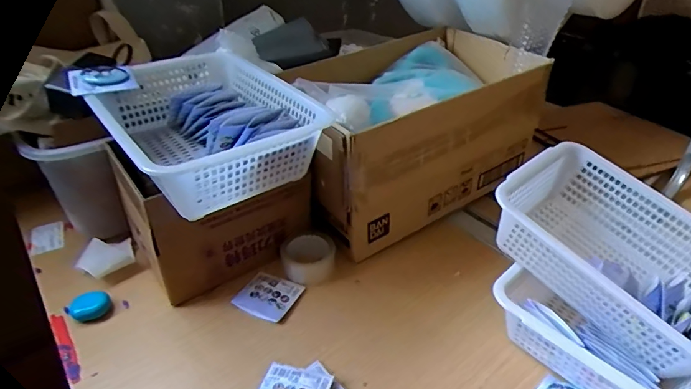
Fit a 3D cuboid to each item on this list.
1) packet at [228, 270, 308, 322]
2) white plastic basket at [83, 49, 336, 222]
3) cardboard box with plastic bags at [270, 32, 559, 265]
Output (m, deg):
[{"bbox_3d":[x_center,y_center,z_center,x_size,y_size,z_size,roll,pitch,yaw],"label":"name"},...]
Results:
[{"bbox_3d":[-0.126,0.164,0.708,0.084,0.015,0.086,18,37,21],"label":"packet"},{"bbox_3d":[-0.190,-0.094,0.580,0.220,0.115,0.271,-22,42,-31],"label":"white plastic basket"},{"bbox_3d":[0.134,-0.126,0.855,0.525,0.263,0.247,-22,41,-31],"label":"cardboard box with plastic bags"}]

